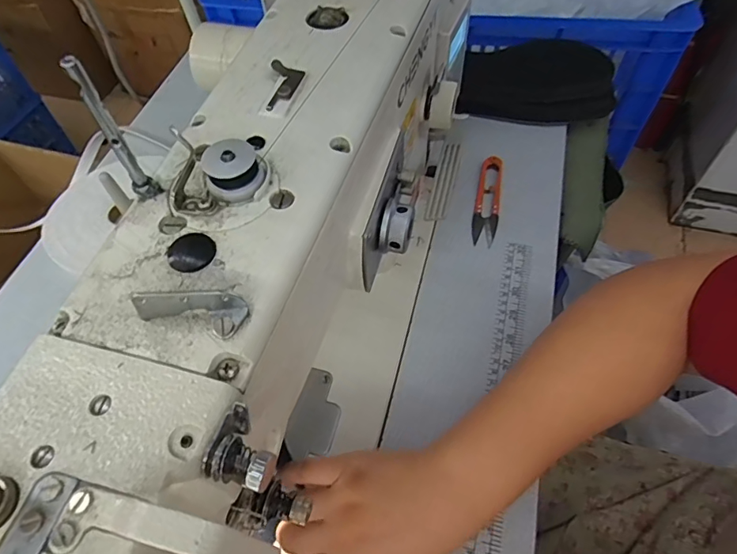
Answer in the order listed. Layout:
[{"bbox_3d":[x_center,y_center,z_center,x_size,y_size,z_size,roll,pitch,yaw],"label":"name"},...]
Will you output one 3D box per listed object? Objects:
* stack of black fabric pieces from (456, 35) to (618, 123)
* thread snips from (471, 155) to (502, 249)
[{"bbox_3d":[0.212,-0.251,0.604,0.191,0.047,0.125,7,58,8],"label":"stack of black fabric pieces"},{"bbox_3d":[0.128,-0.083,0.519,0.026,0.013,0.117,9,58,9],"label":"thread snips"}]

